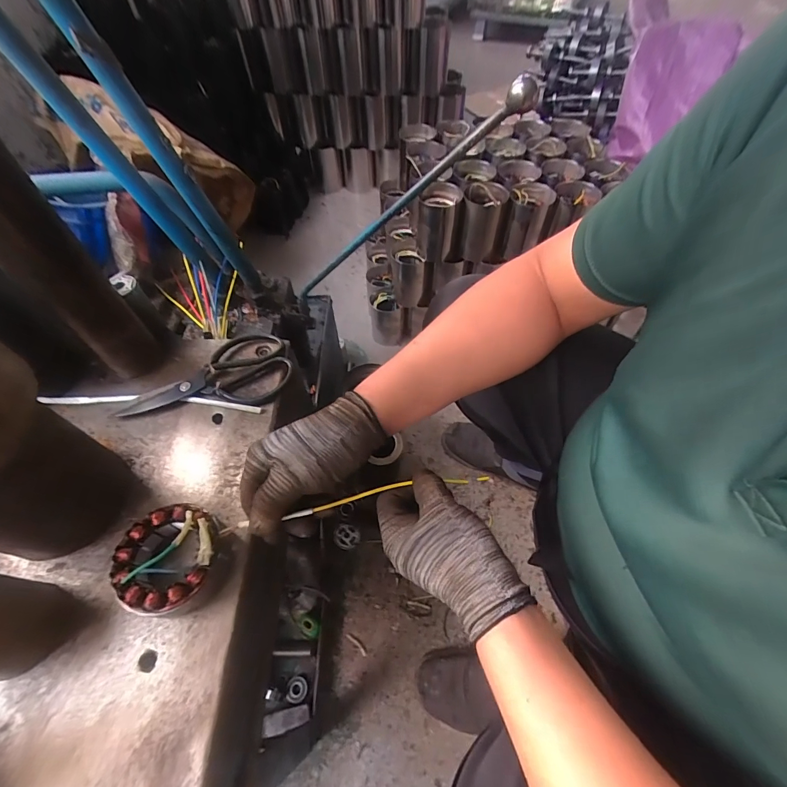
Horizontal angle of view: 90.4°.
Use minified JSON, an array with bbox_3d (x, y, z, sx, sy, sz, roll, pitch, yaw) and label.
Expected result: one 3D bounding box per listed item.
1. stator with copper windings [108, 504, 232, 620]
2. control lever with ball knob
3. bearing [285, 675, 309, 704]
[{"bbox_3d":[-0.190,0.140,0.335,0.088,0.055,0.084,-1,56,1],"label":"stator with copper windings"},{"bbox_3d":[-0.008,-0.224,0.498,0.032,0.416,0.028,36,52,-29],"label":"control lever with ball knob"},{"bbox_3d":[-0.161,0.494,0.652,0.036,0.011,0.036,-1,56,1],"label":"bearing"}]

